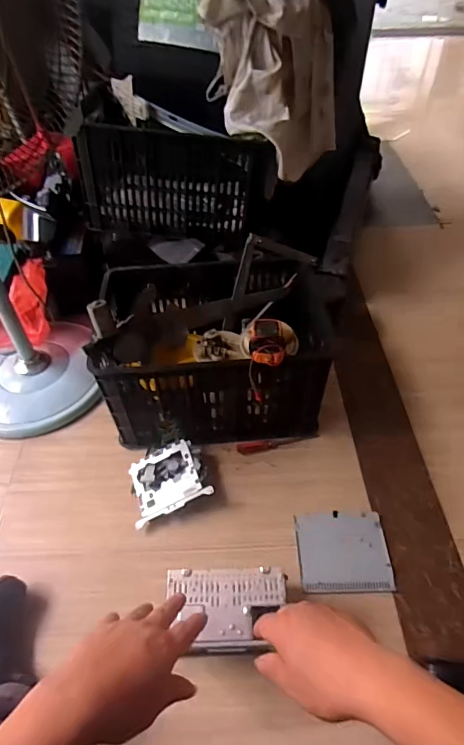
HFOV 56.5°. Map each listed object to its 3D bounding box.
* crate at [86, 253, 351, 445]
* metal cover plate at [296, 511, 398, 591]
[{"bbox_3d":[-0.040,-0.066,1.036,0.485,0.310,0.389,-3,49,-1],"label":"crate"},{"bbox_3d":[0.222,0.354,0.864,0.177,0.009,0.151,-1,49,0],"label":"metal cover plate"}]

